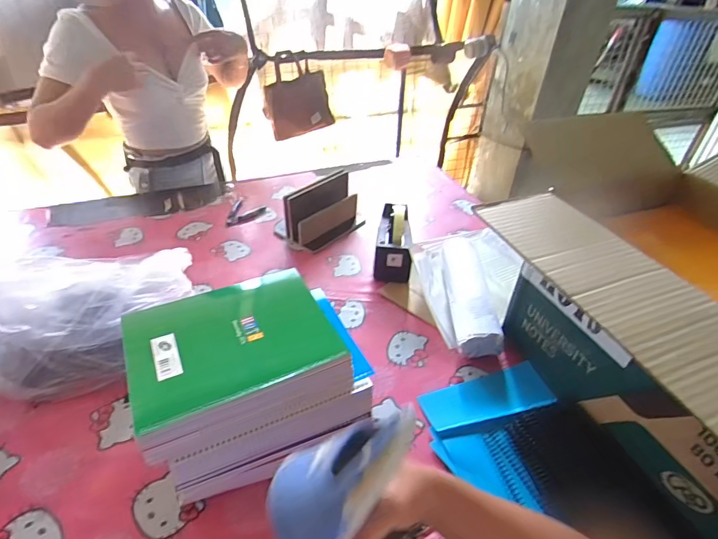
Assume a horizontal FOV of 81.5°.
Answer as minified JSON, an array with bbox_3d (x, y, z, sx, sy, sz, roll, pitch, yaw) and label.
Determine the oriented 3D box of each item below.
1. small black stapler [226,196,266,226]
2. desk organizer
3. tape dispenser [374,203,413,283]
[{"bbox_3d":[-0.290,-0.160,1.090,0.085,0.021,0.141,-1,37,-3],"label":"small black stapler"},{"bbox_3d":[-0.079,-0.153,1.008,0.090,0.123,0.227,25,43,28],"label":"desk organizer"},{"bbox_3d":[0.078,-0.074,0.925,0.079,0.133,0.188,5,37,4],"label":"tape dispenser"}]

